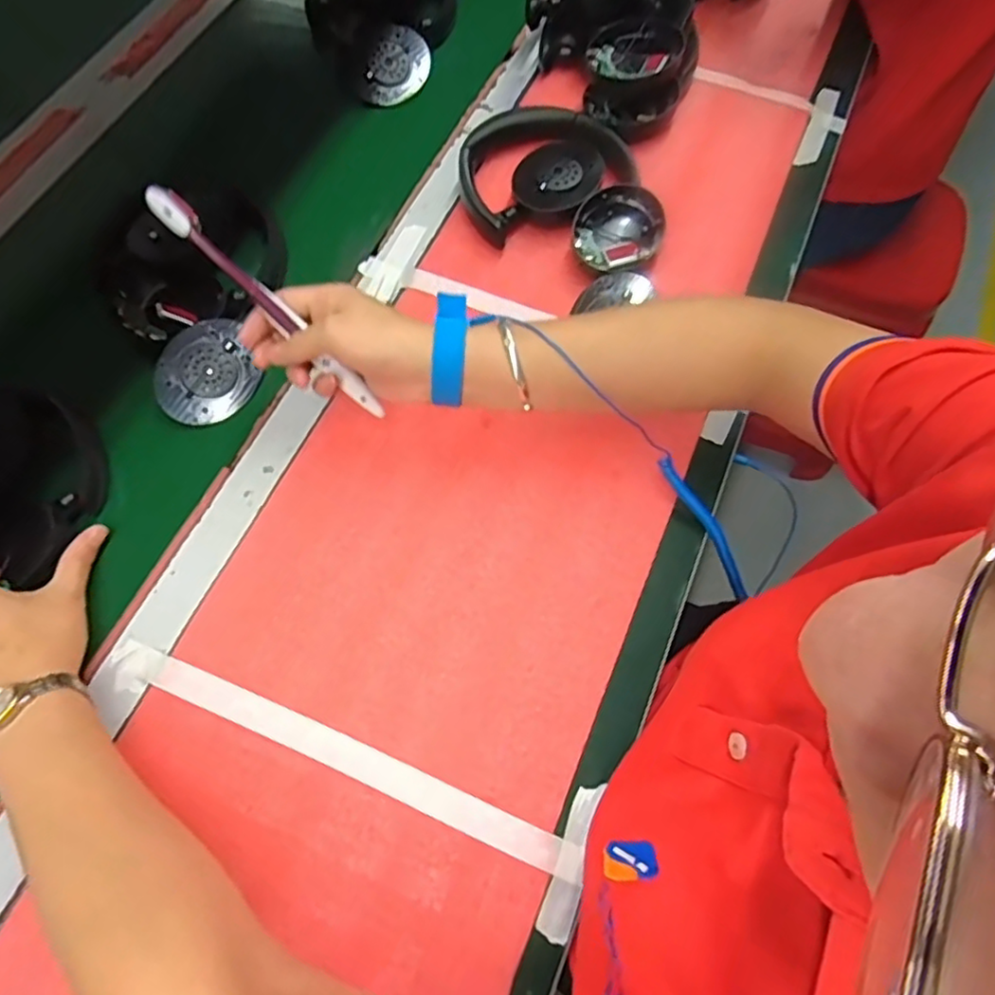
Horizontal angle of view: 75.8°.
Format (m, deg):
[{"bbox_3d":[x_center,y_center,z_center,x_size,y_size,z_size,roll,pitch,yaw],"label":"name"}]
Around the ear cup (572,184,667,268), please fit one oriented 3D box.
[{"bbox_3d":[0.099,-0.219,0.534,0.069,0.031,0.086,24,69,9],"label":"ear cup"}]

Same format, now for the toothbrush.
[{"bbox_3d":[-0.141,-0.119,0.409,0.184,0.009,0.016,45,69,-24],"label":"toothbrush"}]

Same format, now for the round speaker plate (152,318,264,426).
[{"bbox_3d":[-0.225,-0.096,0.489,0.073,0.011,0.072,1,88,-16],"label":"round speaker plate"}]

